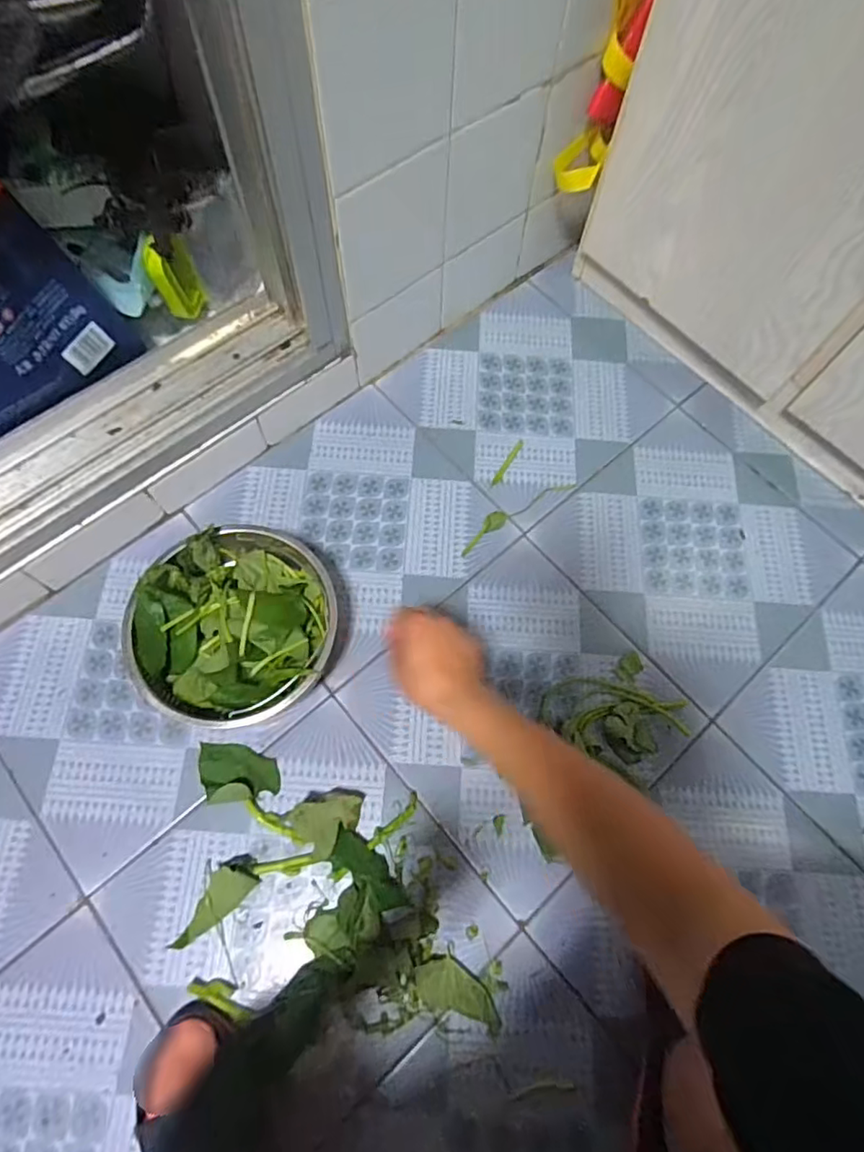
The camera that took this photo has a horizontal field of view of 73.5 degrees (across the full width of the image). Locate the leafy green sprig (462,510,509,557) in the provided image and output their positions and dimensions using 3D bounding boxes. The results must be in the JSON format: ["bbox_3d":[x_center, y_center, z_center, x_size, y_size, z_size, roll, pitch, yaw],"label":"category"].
[{"bbox_3d":[0.063,-0.053,0.718,0.079,0.004,0.022,-42,76,-16],"label":"leafy green sprig"}]

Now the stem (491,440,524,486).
[{"bbox_3d":[0.099,-0.146,0.749,0.010,0.004,0.077,29,71,9],"label":"stem"}]

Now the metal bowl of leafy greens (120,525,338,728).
[{"bbox_3d":[-0.207,0.056,0.624,0.198,0.077,0.204,1,69,-2],"label":"metal bowl of leafy greens"}]

